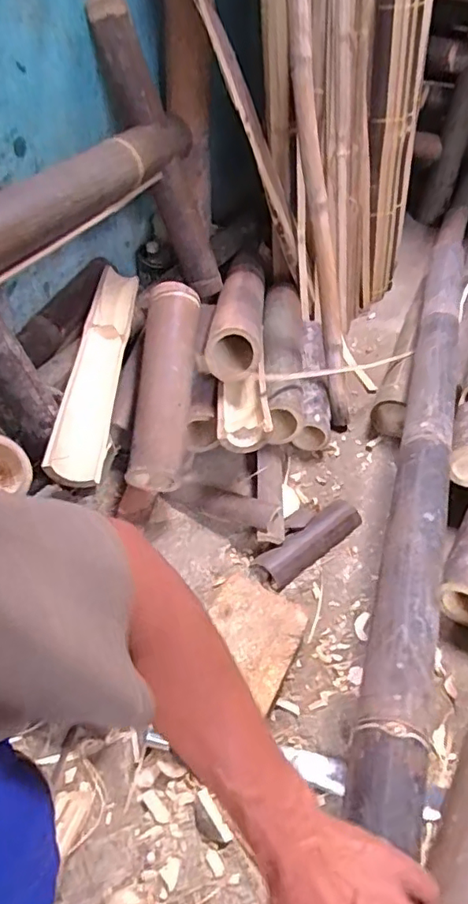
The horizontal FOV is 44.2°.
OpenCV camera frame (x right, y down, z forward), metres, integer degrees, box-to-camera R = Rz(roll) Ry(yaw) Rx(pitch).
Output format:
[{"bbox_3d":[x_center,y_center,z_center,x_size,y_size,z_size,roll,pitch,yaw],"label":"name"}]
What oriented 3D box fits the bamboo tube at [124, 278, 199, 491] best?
[{"bbox_3d":[-0.106,-0.105,0.894,0.085,0.077,0.331,4,70,1],"label":"bamboo tube"}]

